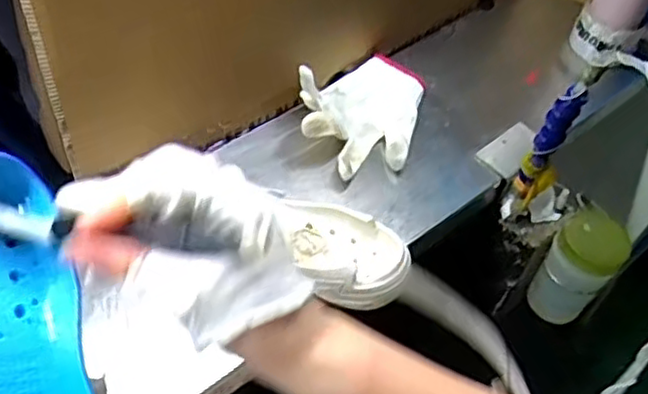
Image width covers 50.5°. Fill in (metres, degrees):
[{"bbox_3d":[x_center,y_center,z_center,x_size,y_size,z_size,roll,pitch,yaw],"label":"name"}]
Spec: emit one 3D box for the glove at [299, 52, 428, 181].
[{"bbox_3d":[0.039,-0.101,0.755,0.131,0.060,0.187,16,50,5],"label":"glove"}]

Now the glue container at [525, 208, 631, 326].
[{"bbox_3d":[0.297,0.083,0.797,0.073,0.138,0.068,4,50,-5],"label":"glue container"}]

